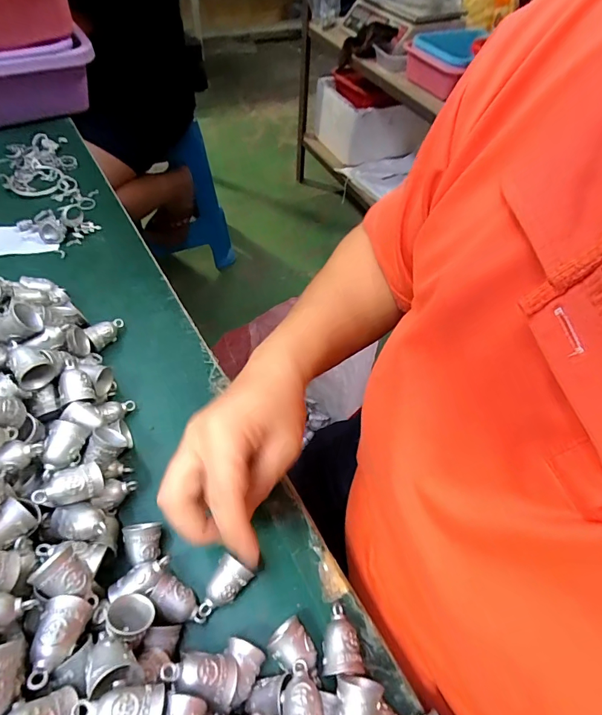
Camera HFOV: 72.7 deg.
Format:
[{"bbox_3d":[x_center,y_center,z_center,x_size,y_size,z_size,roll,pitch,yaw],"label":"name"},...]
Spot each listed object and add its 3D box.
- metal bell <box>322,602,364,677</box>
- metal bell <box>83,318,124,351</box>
[{"bbox_3d":[0.023,0.171,0.249,0.021,0.023,0.035,1,53,-5],"label":"metal bell"},{"bbox_3d":[-0.183,-0.024,0.385,0.018,0.021,0.041,30,56,17],"label":"metal bell"}]

